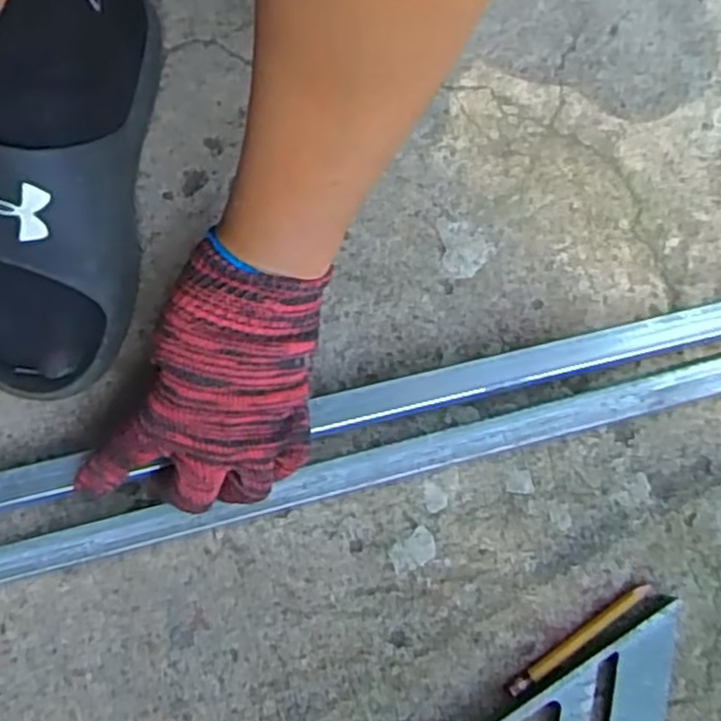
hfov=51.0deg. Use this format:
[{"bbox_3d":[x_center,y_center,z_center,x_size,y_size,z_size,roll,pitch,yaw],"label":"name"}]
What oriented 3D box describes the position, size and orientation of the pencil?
[{"bbox_3d":[0.119,0.152,0.413,0.095,0.008,0.007,-34,76,-9],"label":"pencil"}]

